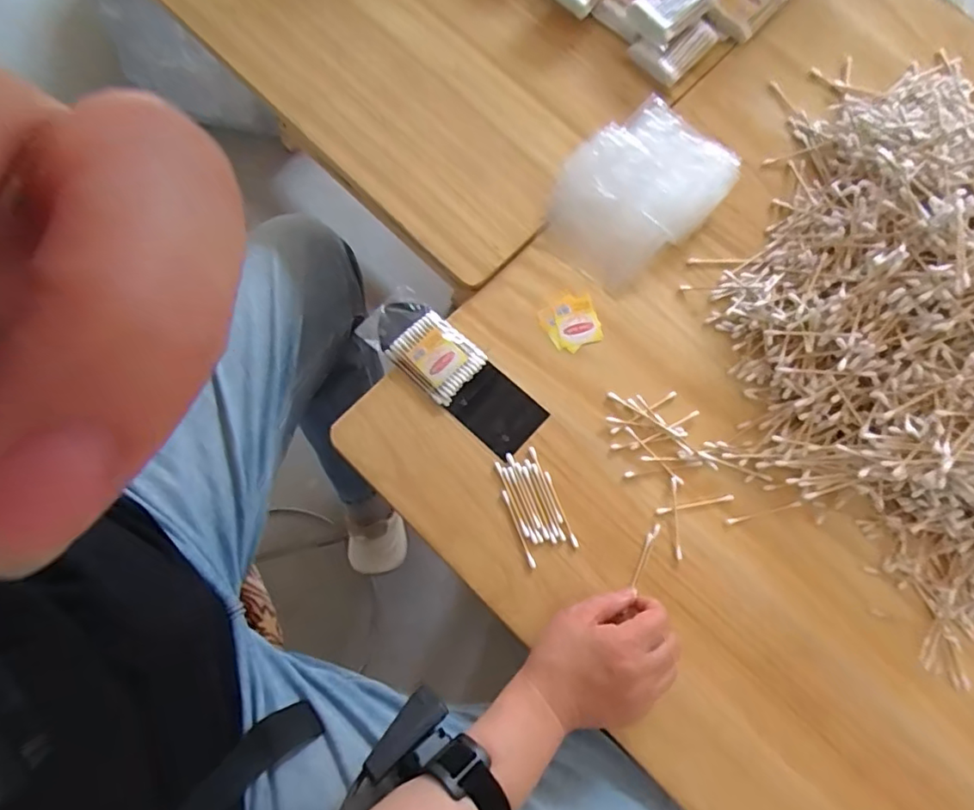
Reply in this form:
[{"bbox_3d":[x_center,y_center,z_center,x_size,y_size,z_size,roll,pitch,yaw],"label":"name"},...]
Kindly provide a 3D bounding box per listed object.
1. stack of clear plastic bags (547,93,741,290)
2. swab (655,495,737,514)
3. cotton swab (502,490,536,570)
[{"bbox_3d":[0.147,-0.210,0.550,0.188,0.031,0.123,-42,82,-7],"label":"stack of clear plastic bags"},{"bbox_3d":[0.183,0.087,0.506,0.070,0.004,0.006,-11,79,-2],"label":"swab"},{"bbox_3d":[0.028,0.109,0.505,0.005,0.004,0.070,-22,80,-4],"label":"cotton swab"}]

